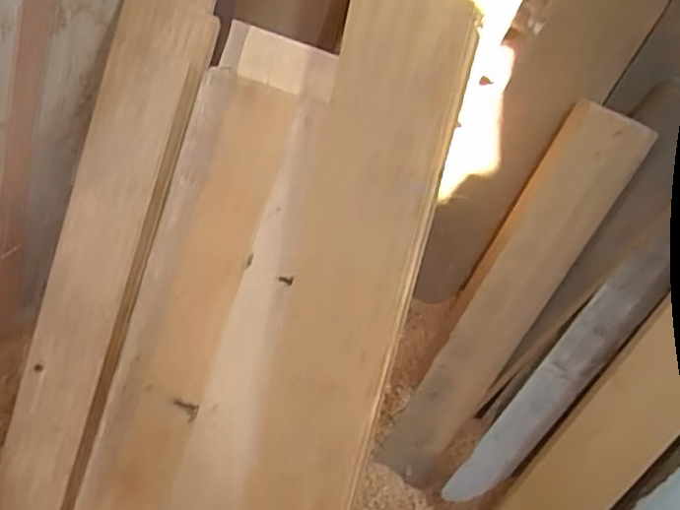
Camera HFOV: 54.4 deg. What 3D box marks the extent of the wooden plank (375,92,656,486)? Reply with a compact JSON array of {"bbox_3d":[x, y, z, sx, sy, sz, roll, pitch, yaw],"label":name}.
[{"bbox_3d":[0.219,0.089,0.909,0.135,0.606,0.018,14,26,-24],"label":"wooden plank"}]

